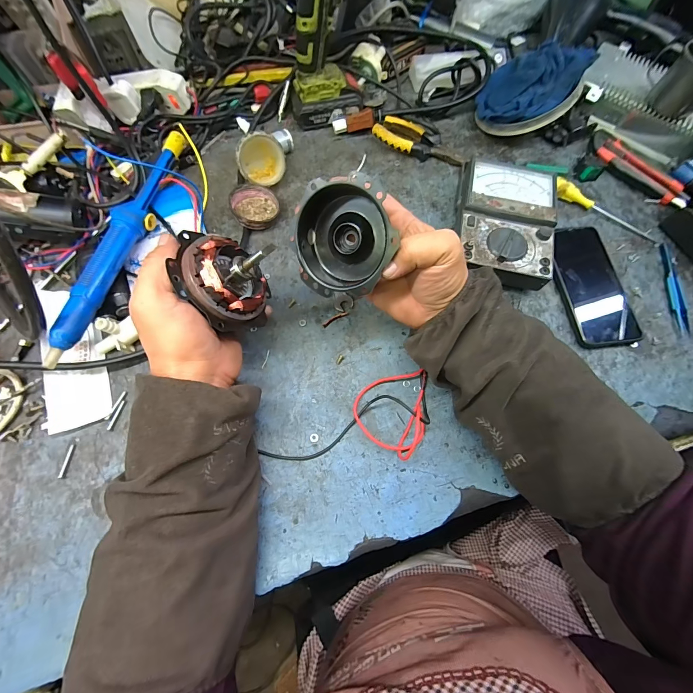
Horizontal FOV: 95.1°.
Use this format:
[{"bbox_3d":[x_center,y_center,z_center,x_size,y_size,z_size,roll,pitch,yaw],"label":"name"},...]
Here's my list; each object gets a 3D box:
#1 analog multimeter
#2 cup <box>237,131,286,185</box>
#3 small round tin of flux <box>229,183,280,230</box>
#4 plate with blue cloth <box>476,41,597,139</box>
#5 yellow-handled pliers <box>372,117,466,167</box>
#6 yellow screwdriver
[{"bbox_3d":[0.195,-0.156,0.405,0.118,0.049,0.172,14,70,4],"label":"analog multimeter"},{"bbox_3d":[-0.116,-0.250,0.428,0.061,0.059,0.038,-20,31,-10],"label":"cup"},{"bbox_3d":[-0.119,-0.181,0.420,0.057,0.027,0.063,-9,71,-4],"label":"small round tin of flux"},{"bbox_3d":[0.265,-0.374,0.459,0.130,0.029,0.128,22,86,23],"label":"plate with blue cloth"},{"bbox_3d":[0.107,-0.300,0.470,0.135,0.022,0.045,25,72,7],"label":"yellow-handled pliers"},{"bbox_3d":[0.360,-0.190,0.438,0.153,0.019,0.017,32,73,9],"label":"yellow screwdriver"}]

